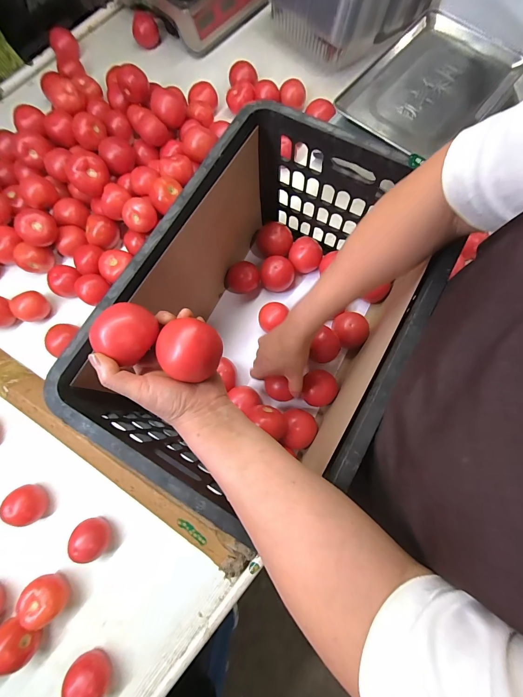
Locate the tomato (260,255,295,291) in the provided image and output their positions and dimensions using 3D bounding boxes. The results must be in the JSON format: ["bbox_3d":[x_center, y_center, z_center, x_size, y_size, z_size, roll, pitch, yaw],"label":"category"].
[{"bbox_3d":[0.033,-0.152,0.602,0.065,0.050,0.062,6,77,3],"label":"tomato"}]

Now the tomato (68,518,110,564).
[{"bbox_3d":[-0.289,0.325,0.513,0.053,0.050,0.060,-39,79,-7],"label":"tomato"}]

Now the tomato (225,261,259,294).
[{"bbox_3d":[-0.036,-0.142,0.605,0.066,0.049,0.060,5,77,3],"label":"tomato"}]

